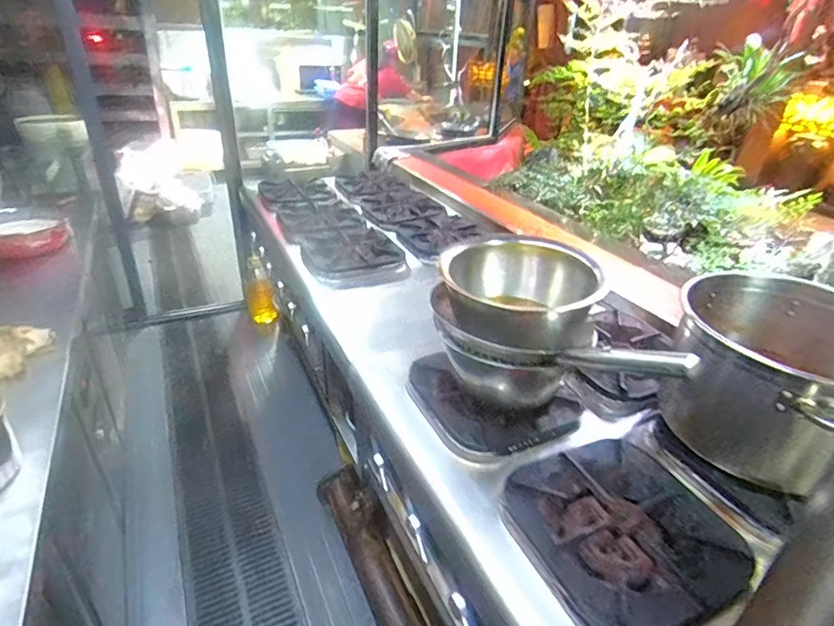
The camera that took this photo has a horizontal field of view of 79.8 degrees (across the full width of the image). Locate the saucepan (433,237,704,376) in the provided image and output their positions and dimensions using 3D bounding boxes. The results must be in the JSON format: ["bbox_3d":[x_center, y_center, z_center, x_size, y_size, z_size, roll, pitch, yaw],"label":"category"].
[{"bbox_3d":[0.254,0.009,0.849,0.408,0.147,0.243,25,37,33],"label":"saucepan"}]

